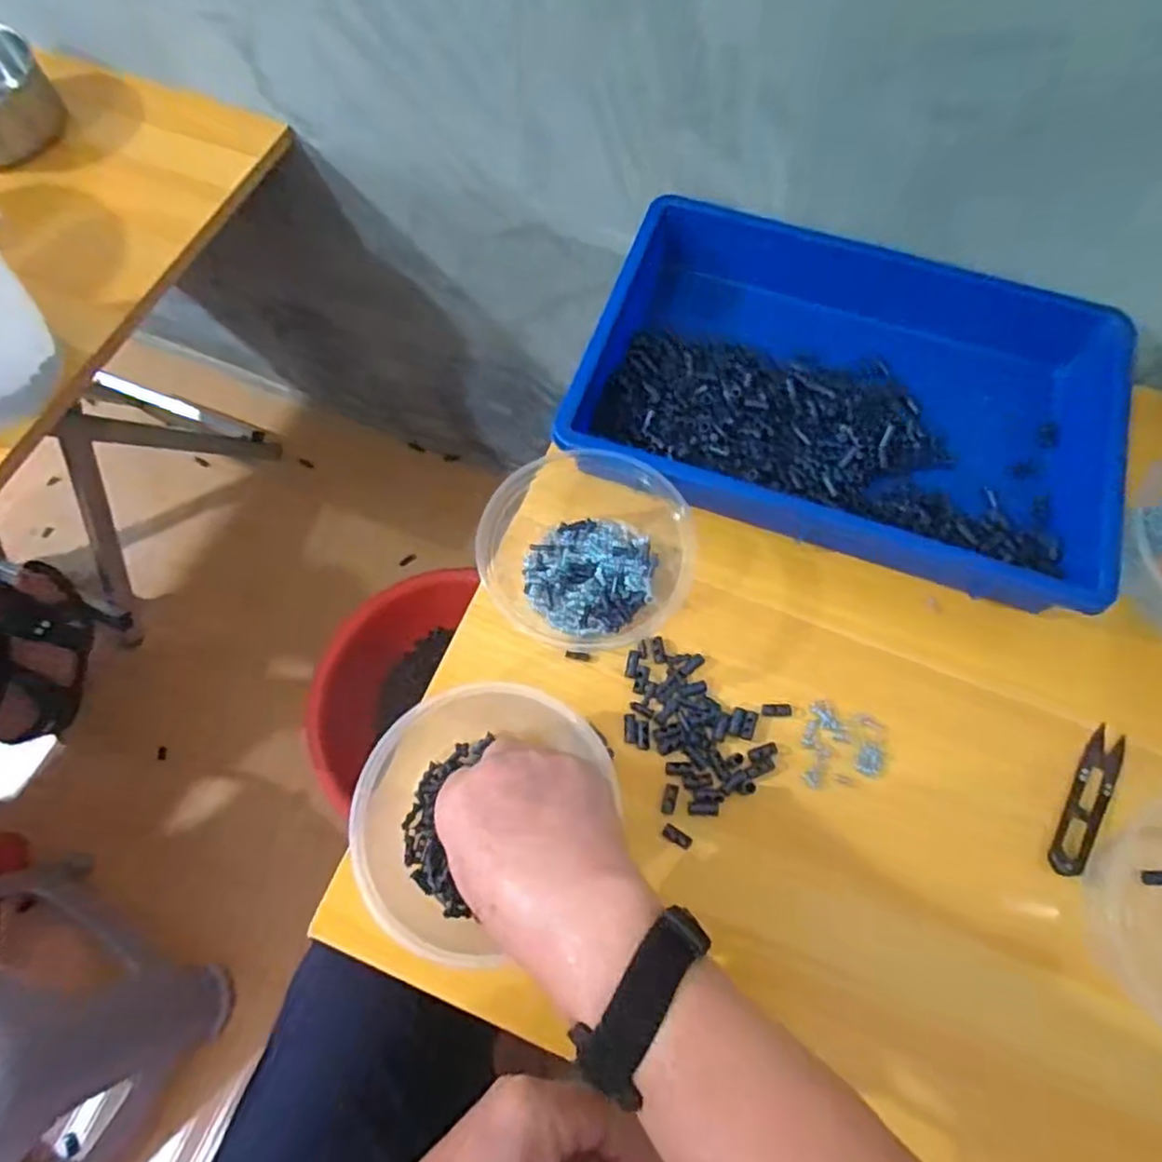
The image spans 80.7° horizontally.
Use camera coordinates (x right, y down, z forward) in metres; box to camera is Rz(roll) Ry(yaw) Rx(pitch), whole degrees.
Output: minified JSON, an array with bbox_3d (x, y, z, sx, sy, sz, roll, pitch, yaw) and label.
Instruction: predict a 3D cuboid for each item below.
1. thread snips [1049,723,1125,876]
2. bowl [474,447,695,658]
[{"bbox_3d":[0.308,0.133,0.413,0.022,0.011,0.095,33,77,10],"label":"thread snips"},{"bbox_3d":[0.006,-0.033,0.456,0.131,0.043,0.146,8,74,4],"label":"bowl"}]

